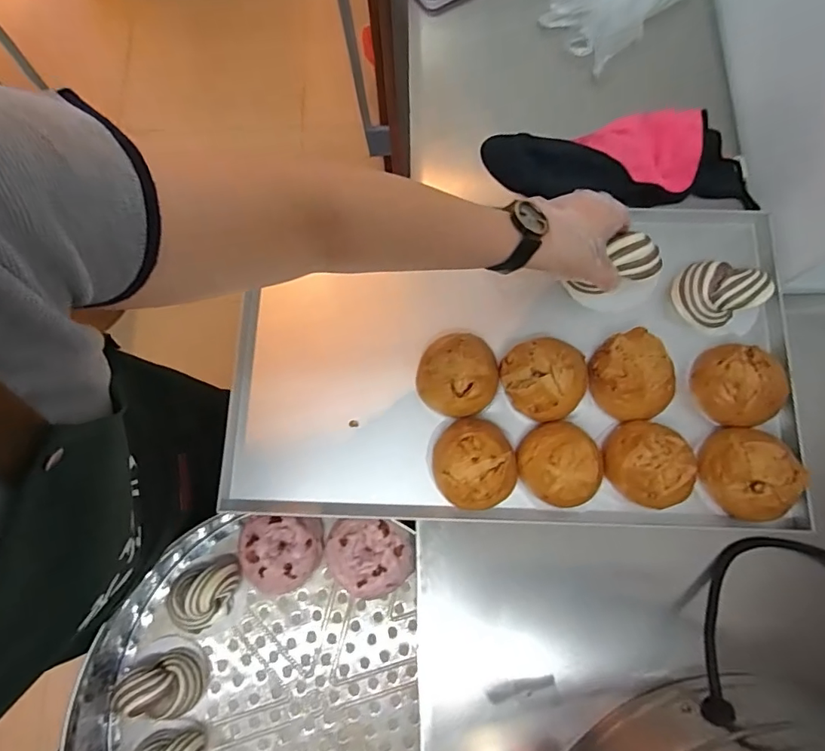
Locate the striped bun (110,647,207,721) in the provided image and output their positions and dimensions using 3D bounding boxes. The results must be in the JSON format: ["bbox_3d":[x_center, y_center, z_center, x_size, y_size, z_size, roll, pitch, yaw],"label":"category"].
[{"bbox_3d":[-0.302,0.374,0.585,0.089,0.052,0.066,13,78,2],"label":"striped bun"}]

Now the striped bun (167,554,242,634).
[{"bbox_3d":[-0.257,0.273,0.602,0.091,0.044,0.070,-32,80,-7],"label":"striped bun"}]

